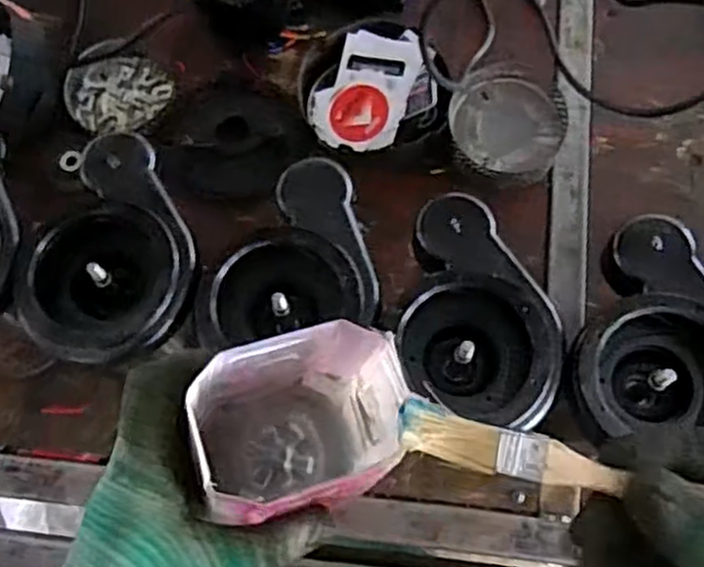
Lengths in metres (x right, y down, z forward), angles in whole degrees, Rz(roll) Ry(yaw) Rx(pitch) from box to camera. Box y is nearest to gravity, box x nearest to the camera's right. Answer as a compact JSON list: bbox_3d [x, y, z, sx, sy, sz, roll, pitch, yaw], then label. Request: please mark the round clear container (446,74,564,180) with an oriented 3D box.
[{"bbox_3d":[0.144,-0.148,0.720,0.105,0.036,0.100,-2,72,1],"label":"round clear container"}]

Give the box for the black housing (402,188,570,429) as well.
[{"bbox_3d":[0.085,0.023,0.514,0.110,0.045,0.161,10,72,5],"label":"black housing"}]

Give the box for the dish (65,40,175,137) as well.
[{"bbox_3d":[-0.235,-0.197,0.772,0.103,0.026,0.096,-1,72,2],"label":"dish"}]

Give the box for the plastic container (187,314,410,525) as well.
[{"bbox_3d":[-0.029,0.070,0.376,0.107,0.116,0.071,-21,72,-5],"label":"plastic container"}]

